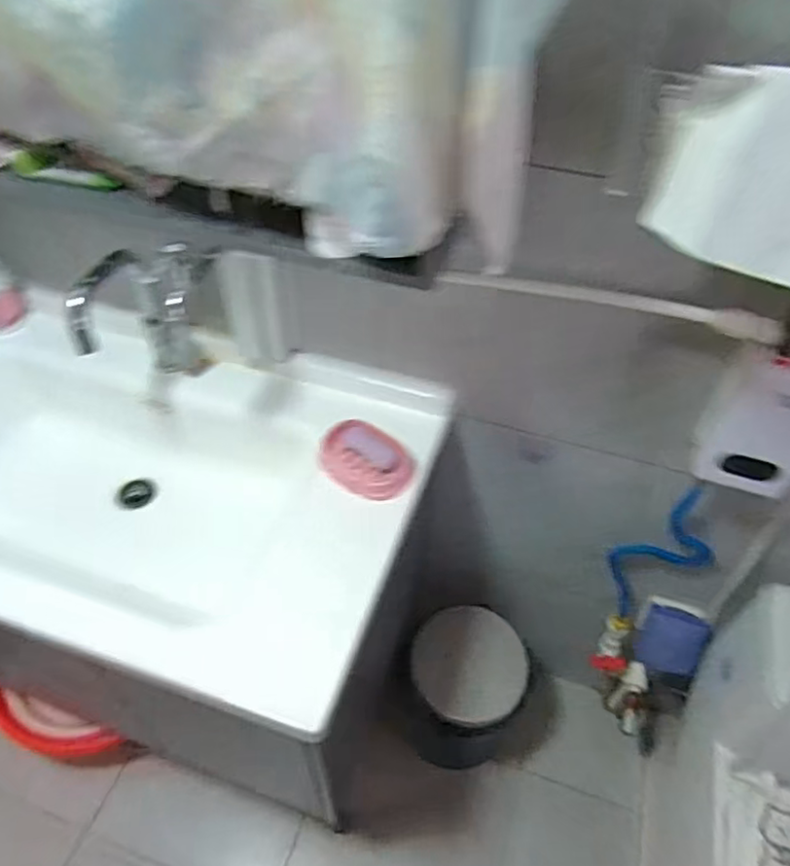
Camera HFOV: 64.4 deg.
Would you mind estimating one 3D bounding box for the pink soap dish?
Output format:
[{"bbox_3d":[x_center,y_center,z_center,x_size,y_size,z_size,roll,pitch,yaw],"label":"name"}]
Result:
[{"bbox_3d":[-0.038,0.037,0.872,0.132,0.046,0.089,32,55,27],"label":"pink soap dish"}]

